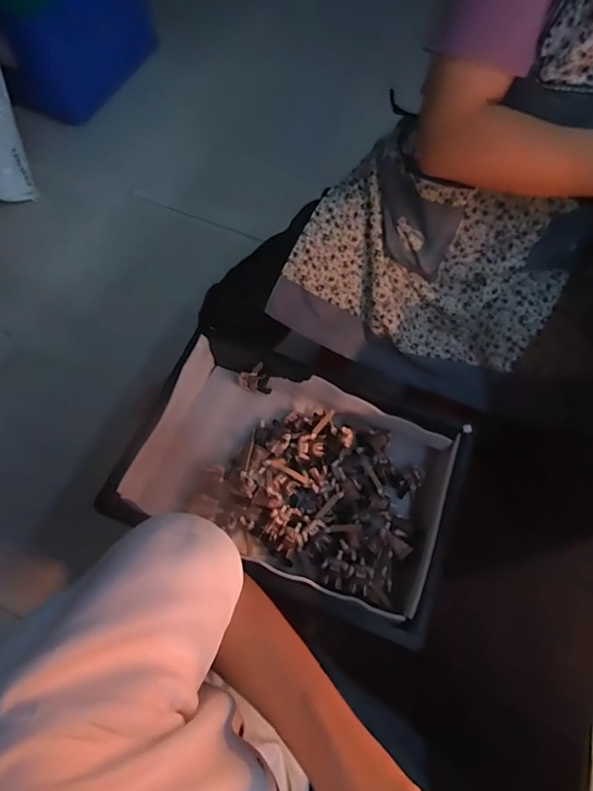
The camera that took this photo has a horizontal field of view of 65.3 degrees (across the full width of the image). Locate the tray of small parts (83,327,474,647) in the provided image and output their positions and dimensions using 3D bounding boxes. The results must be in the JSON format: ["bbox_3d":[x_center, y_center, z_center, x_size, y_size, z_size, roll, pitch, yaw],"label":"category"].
[{"bbox_3d":[0.005,0.109,0.678,0.445,0.104,0.319,21,66,9],"label":"tray of small parts"}]

